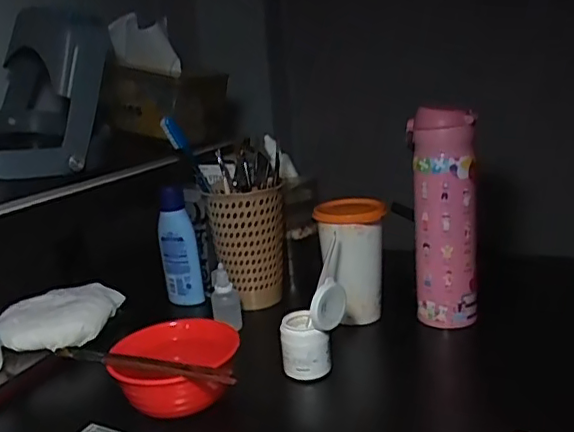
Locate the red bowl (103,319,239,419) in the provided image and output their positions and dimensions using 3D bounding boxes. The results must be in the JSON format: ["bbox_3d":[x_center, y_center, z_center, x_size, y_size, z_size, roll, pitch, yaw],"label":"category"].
[{"bbox_3d":[-0.093,0.128,0.494,0.104,0.042,0.101,-5,17,2],"label":"red bowl"}]

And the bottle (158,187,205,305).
[{"bbox_3d":[-0.132,0.036,0.702,0.044,0.144,0.034,-6,14,-9],"label":"bottle"}]

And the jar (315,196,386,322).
[{"bbox_3d":[0.070,0.048,0.626,0.069,0.122,0.071,-4,14,1],"label":"jar"}]

